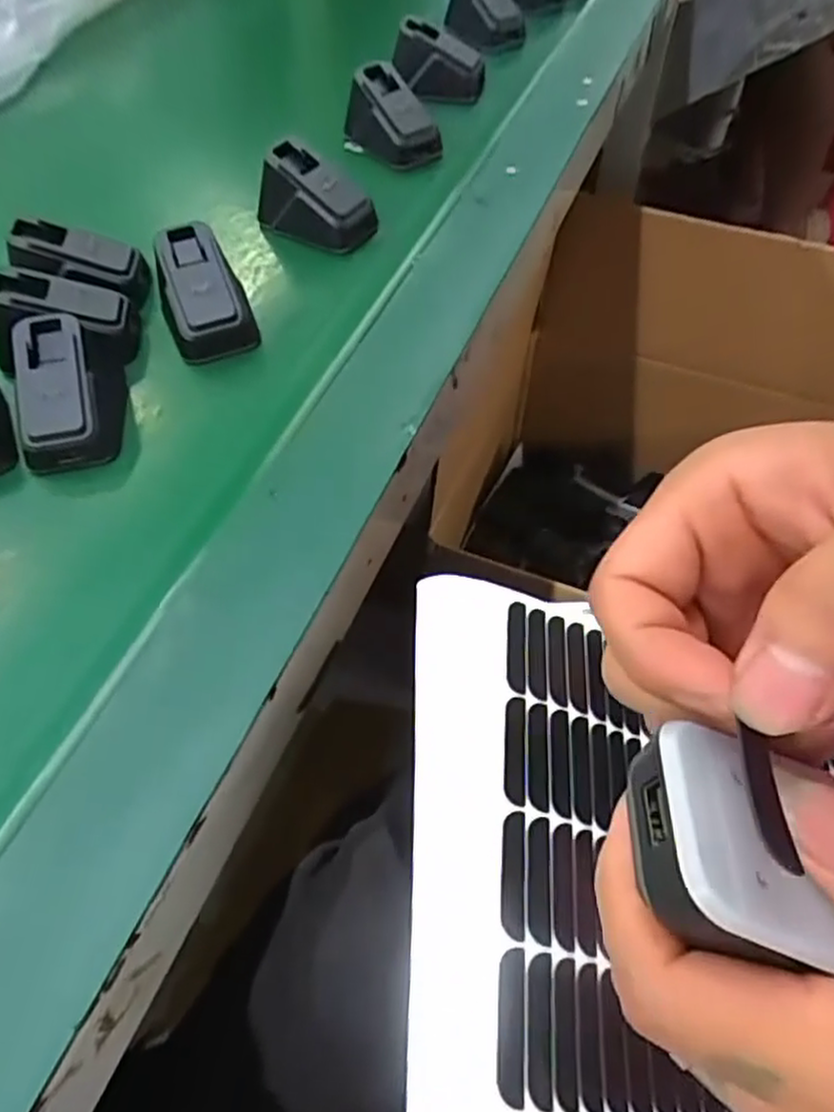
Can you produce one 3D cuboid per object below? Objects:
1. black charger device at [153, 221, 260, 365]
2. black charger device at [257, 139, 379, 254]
[{"bbox_3d":[-0.115,-0.139,0.375,0.042,0.041,0.063,-21,57,-12],"label":"black charger device"},{"bbox_3d":[-0.062,-0.215,0.426,0.071,0.040,0.039,28,61,20],"label":"black charger device"}]

